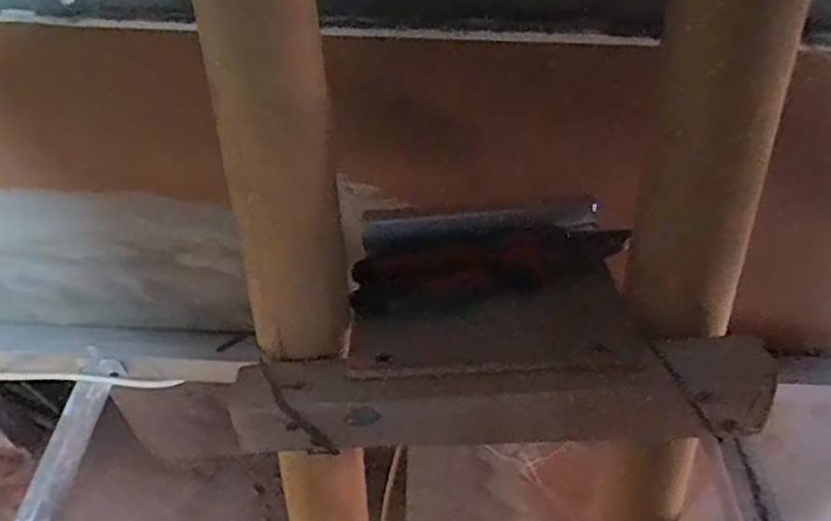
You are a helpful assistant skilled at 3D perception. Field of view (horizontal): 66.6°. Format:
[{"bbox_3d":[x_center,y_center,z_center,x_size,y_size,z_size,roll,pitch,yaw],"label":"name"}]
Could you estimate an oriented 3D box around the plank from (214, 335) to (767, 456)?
[{"bbox_3d":[0.050,0.075,0.384,0.314,0.060,0.062,1,47,-1],"label":"plank"}]

